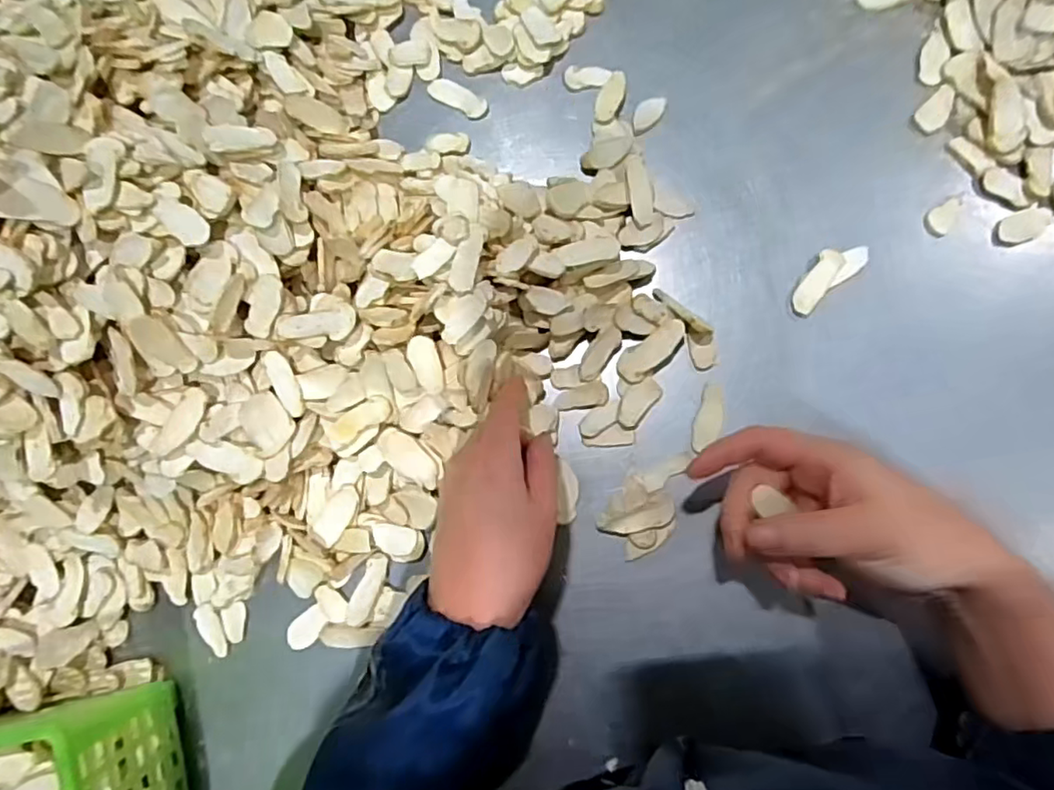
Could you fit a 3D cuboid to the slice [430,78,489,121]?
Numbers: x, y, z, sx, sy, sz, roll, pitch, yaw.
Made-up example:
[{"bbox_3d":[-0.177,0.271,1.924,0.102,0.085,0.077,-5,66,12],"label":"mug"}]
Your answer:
[{"bbox_3d":[-0.049,-0.211,0.434,0.046,0.004,0.017,30,88,9],"label":"slice"}]

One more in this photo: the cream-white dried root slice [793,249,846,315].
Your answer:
[{"bbox_3d":[0.185,-0.072,0.389,0.016,0.004,0.045,31,88,9],"label":"cream-white dried root slice"}]

